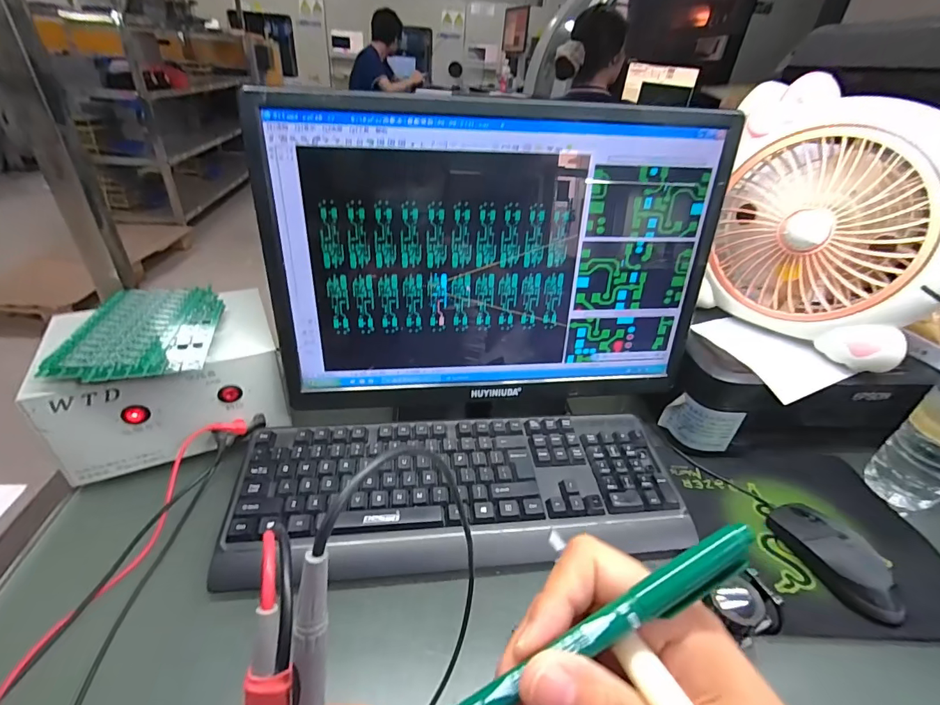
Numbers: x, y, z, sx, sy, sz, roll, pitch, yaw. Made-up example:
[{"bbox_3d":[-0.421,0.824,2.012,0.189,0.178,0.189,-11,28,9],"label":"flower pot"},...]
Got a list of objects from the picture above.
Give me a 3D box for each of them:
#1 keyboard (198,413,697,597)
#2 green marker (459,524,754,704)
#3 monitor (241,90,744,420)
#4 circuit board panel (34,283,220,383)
[{"bbox_3d":[-0.003,0.136,0.435,0.431,0.040,0.152,-1,34,-8],"label":"keyboard"},{"bbox_3d":[0.034,0.100,0.145,0.145,0.010,0.011,-28,40,-5],"label":"green marker"},{"bbox_3d":[0.031,-0.076,0.443,0.429,0.306,0.076,-3,35,-11],"label":"monitor"},{"bbox_3d":[-0.314,-0.025,0.430,0.114,0.012,0.161,-3,35,-12],"label":"circuit board panel"}]

